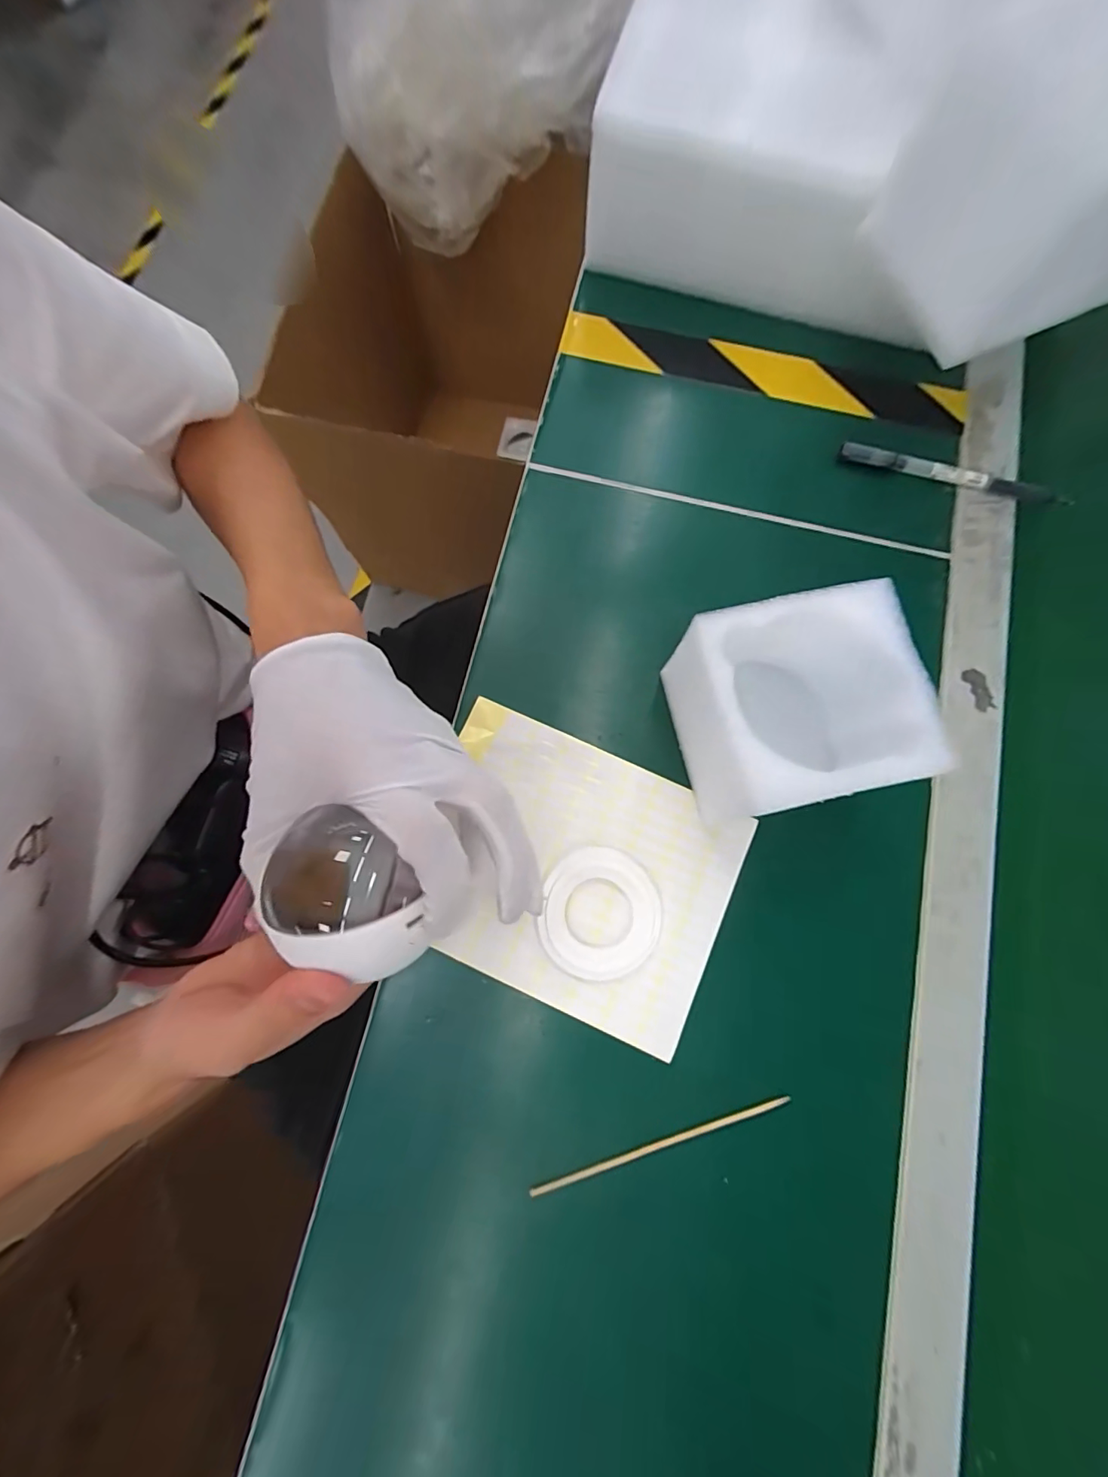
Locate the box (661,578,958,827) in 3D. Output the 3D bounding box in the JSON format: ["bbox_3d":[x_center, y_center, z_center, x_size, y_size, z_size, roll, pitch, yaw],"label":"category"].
[{"bbox_3d":[0.124,-0.013,0.278,0.104,0.091,0.099,-13,79,-3],"label":"box"}]

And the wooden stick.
[{"bbox_3d":[0.059,0.223,0.277,0.148,0.004,0.004,-17,79,-4],"label":"wooden stick"}]

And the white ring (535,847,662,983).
[{"bbox_3d":[0.028,0.102,0.295,0.069,0.008,0.071,0,78,0],"label":"white ring"}]

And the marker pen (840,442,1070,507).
[{"bbox_3d":[0.279,-0.186,0.355,0.150,0.012,0.013,17,79,3],"label":"marker pen"}]

